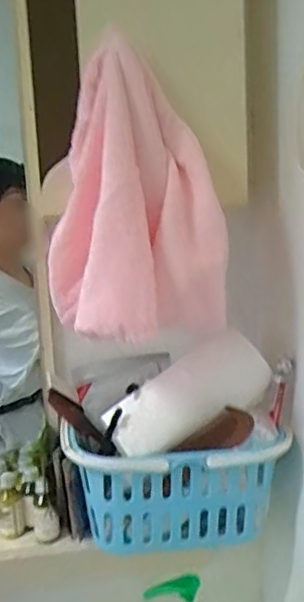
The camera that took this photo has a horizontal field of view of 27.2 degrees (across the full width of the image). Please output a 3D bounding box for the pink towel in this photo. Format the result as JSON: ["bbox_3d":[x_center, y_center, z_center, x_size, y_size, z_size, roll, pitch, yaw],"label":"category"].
[{"bbox_3d":[-0.014,-0.098,0.598,0.171,0.253,0.095,-3,8,-7],"label":"pink towel"}]

